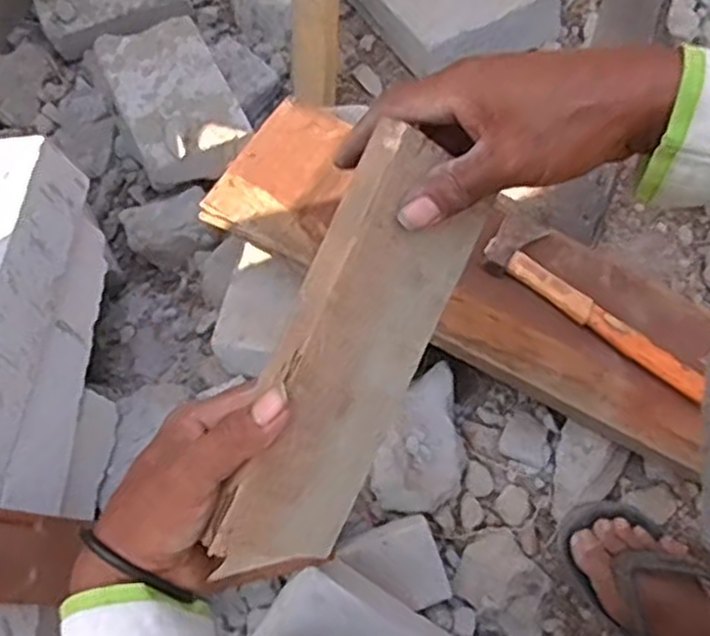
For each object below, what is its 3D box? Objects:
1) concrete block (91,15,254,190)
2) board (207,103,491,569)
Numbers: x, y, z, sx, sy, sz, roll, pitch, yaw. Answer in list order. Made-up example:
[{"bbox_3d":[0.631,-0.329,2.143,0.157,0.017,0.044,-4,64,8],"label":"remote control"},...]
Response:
[{"bbox_3d":[-0.216,-0.262,0.934,0.130,0.060,0.220,-25,64,-9],"label":"concrete block"},{"bbox_3d":[0.000,0.024,0.409,0.017,0.100,0.232,27,98,40],"label":"board"}]

